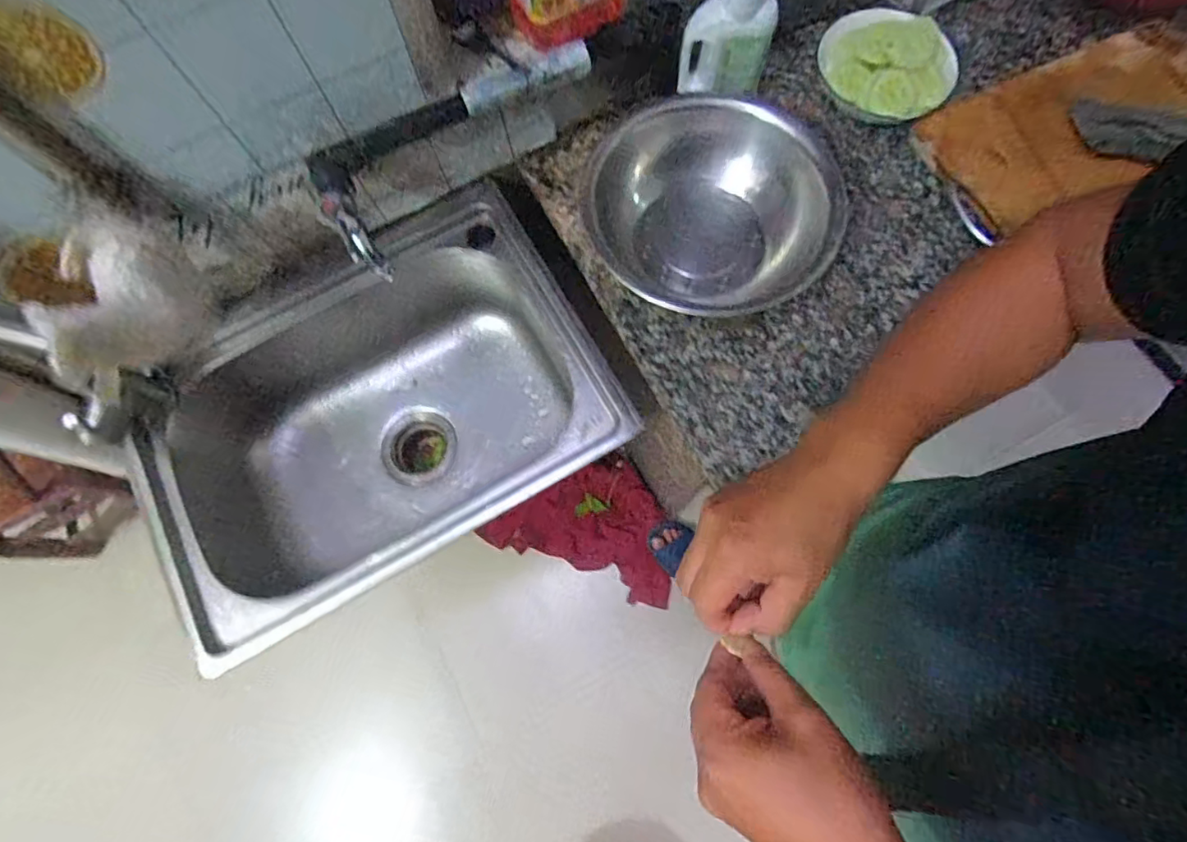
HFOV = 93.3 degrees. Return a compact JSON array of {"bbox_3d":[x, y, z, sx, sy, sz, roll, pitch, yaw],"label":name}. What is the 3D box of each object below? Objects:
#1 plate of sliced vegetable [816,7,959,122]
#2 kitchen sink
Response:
[{"bbox_3d":[0.388,-0.463,0.717,0.190,0.042,0.156,-36,76,-9],"label":"plate of sliced vegetable"},{"bbox_3d":[-0.265,0.008,0.738,0.533,0.203,0.371,-30,75,-7],"label":"kitchen sink"}]

